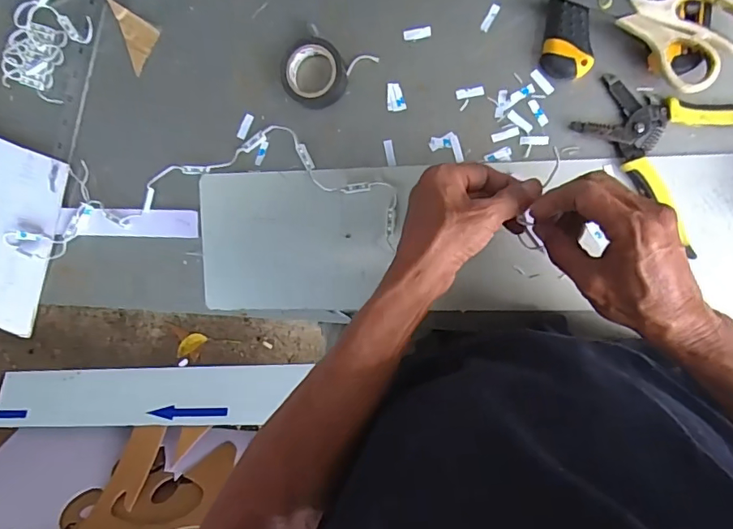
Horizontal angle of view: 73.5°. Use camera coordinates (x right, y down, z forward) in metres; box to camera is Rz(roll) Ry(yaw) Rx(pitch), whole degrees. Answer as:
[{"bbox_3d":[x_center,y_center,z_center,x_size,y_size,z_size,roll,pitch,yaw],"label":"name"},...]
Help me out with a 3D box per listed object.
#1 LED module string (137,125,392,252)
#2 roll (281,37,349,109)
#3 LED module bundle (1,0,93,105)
[{"bbox_3d":[-0.094,-0.085,0.488,0.261,0.011,0.101,9,95,8],"label":"LED module string"},{"bbox_3d":[-0.050,-0.182,0.464,0.059,0.023,0.061,1,94,8],"label":"roll"},{"bbox_3d":[-0.324,-0.238,0.505,0.080,0.015,0.128,30,97,5],"label":"LED module bundle"}]

